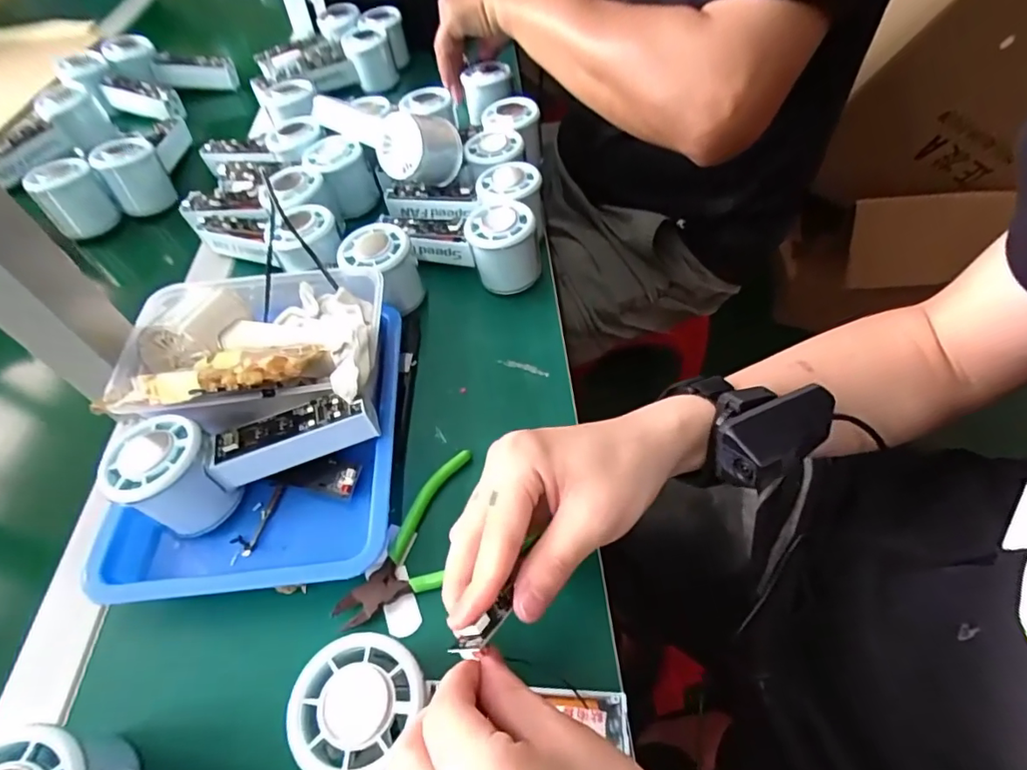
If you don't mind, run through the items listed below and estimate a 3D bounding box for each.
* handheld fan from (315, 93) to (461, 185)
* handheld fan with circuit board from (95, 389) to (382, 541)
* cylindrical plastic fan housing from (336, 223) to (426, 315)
[{"bbox_3d":[-0.118,-0.236,0.497,0.143,0.073,0.064,37,64,27],"label":"handheld fan"},{"bbox_3d":[-0.164,0.041,0.335,0.147,0.061,0.055,-25,56,-13],"label":"handheld fan with circuit board"},{"bbox_3d":[-0.105,-0.090,0.432,0.062,0.063,0.059,-23,56,-12],"label":"cylindrical plastic fan housing"}]

